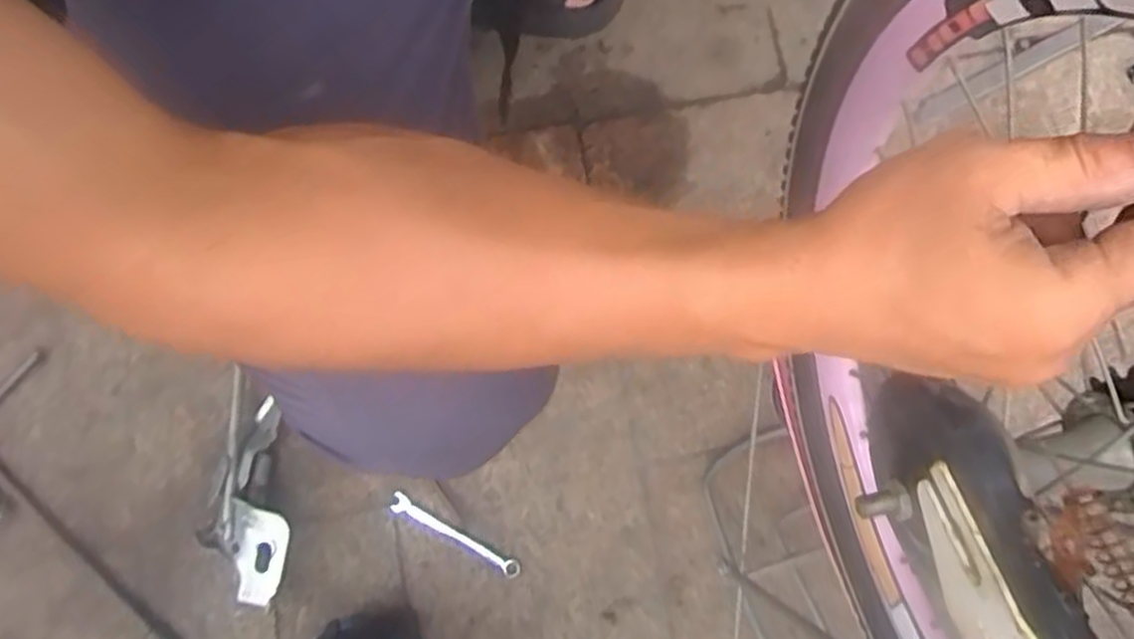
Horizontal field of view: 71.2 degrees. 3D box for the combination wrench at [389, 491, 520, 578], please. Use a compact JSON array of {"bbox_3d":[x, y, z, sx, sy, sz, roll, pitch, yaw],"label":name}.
[{"bbox_3d":[-0.087,0.167,0.610,0.112,0.007,0.014,29,81,6],"label":"combination wrench"}]

